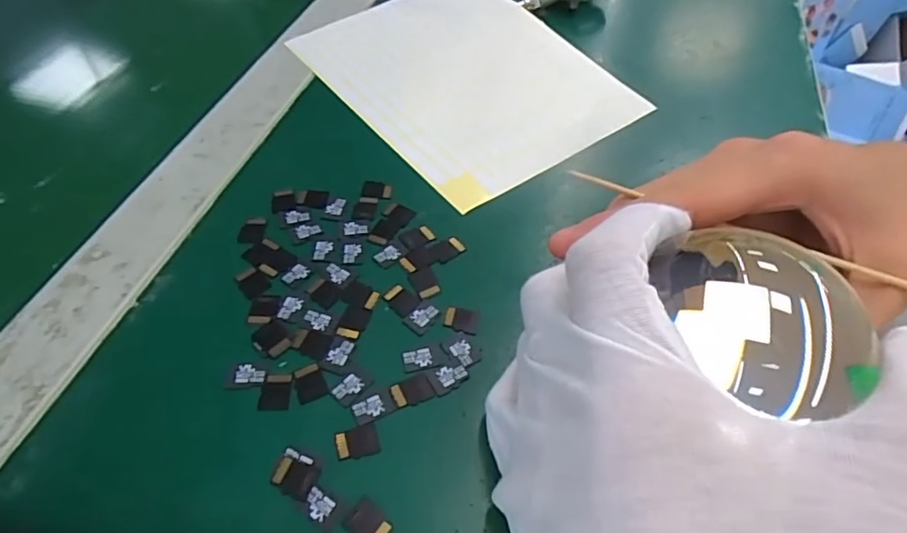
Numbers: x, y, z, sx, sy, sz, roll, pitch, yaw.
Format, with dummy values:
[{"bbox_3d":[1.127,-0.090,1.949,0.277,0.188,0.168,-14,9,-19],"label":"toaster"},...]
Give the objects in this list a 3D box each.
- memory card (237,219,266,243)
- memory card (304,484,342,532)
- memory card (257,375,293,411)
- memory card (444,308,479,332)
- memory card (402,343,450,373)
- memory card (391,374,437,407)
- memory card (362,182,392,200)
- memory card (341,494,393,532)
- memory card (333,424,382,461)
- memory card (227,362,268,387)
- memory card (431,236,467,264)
[{"bbox_3d":[-0.093,-0.017,0.256,0.011,0.004,0.014,4,54,2],"label":"memory card"},{"bbox_3d":[-0.043,0.079,0.181,0.014,0.004,0.010,36,55,22],"label":"memory card"},{"bbox_3d":[-0.066,0.047,0.206,0.011,0.004,0.014,0,54,-6],"label":"memory card"},{"bbox_3d":[0.003,0.022,0.229,0.013,0.004,0.010,10,54,4],"label":"memory card"},{"bbox_3d":[-0.012,0.036,0.217,0.017,0.004,0.010,-10,53,-11],"label":"memory card"},{"bbox_3d":[-0.015,0.047,0.208,0.015,0.004,0.011,-17,56,-18],"label":"memory card"},{"bbox_3d":[-0.039,-0.038,0.275,0.015,0.004,0.012,9,48,3],"label":"memory card"},{"bbox_3d":[-0.028,0.084,0.179,0.015,0.004,0.012,29,53,20],"label":"memory card"},{"bbox_3d":[-0.034,0.062,0.195,0.015,0.004,0.011,-10,55,-13],"label":"memory card"},{"bbox_3d":[-0.078,0.041,0.209,0.016,0.004,0.011,-1,51,-6],"label":"memory card"},{"bbox_3d":[-0.002,-0.008,0.253,0.014,0.004,0.011,-26,58,-21],"label":"memory card"}]

